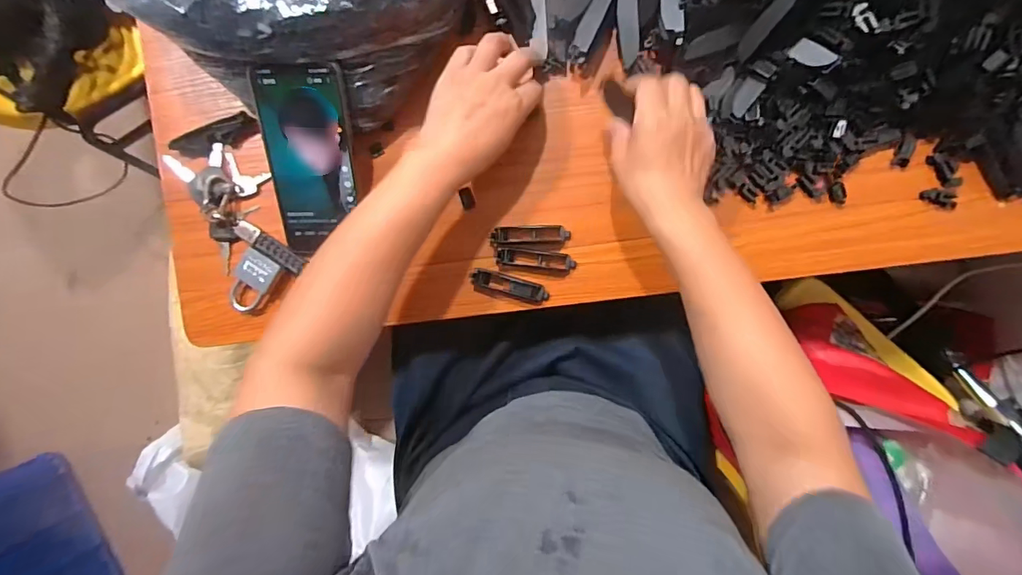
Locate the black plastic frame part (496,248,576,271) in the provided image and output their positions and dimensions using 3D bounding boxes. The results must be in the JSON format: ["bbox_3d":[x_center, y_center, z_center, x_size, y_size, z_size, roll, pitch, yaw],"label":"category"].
[{"bbox_3d":[0.024,-0.027,0.438,0.076,0.009,0.015,6,93,3],"label":"black plastic frame part"}]

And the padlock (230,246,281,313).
[{"bbox_3d":[-0.253,-0.005,0.444,0.037,0.012,0.060,34,102,-6],"label":"padlock"}]

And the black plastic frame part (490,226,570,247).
[{"bbox_3d":[0.018,-0.051,0.436,0.076,0.007,0.018,-5,93,3],"label":"black plastic frame part"}]

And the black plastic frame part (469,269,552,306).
[{"bbox_3d":[-0.001,0.000,0.438,0.075,0.011,0.019,16,93,2],"label":"black plastic frame part"}]

